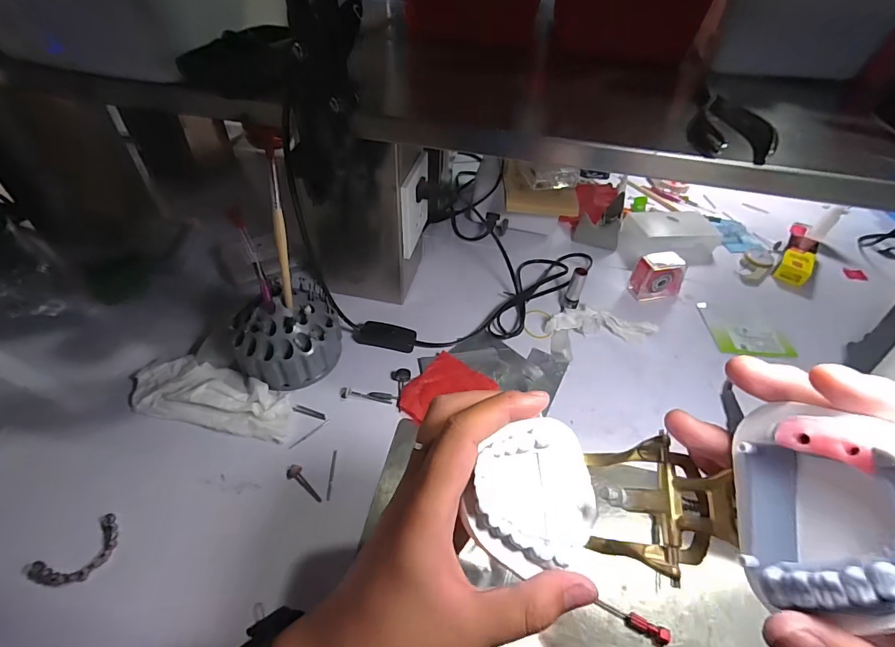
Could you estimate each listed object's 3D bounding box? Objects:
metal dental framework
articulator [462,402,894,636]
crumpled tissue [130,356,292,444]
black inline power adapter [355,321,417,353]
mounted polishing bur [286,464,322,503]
[{"bbox_3d":[-0.272,0.172,0.311,0.036,0.009,0.057,36,54,27],"label":"metal dental framework"},{"bbox_3d":[0.087,0.071,0.187,0.153,0.115,0.075,14,47,10],"label":"articulator"},{"bbox_3d":[-0.225,0.070,0.408,0.161,0.017,0.060,10,46,6],"label":"crumpled tissue"},{"bbox_3d":[-0.068,0.014,0.470,0.065,0.019,0.024,10,46,6],"label":"black inline power adapter"},{"bbox_3d":[-0.120,0.133,0.353,0.041,0.009,0.012,37,54,28],"label":"mounted polishing bur"}]

